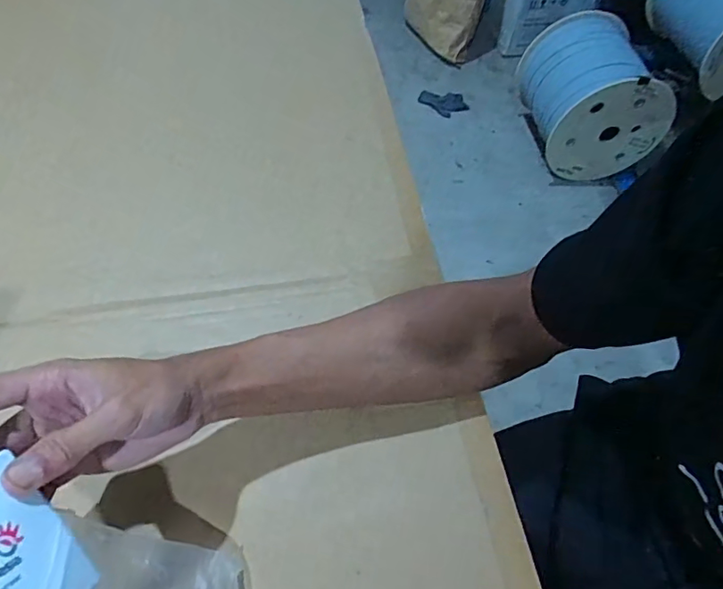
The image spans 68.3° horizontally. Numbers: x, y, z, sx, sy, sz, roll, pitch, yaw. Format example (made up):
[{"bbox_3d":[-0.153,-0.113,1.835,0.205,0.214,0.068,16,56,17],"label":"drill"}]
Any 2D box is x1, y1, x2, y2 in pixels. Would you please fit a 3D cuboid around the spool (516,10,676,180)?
[{"bbox_3d":[0.684,-0.595,1.588,0.337,0.306,0.352,-2,57,-5],"label":"spool"}]

